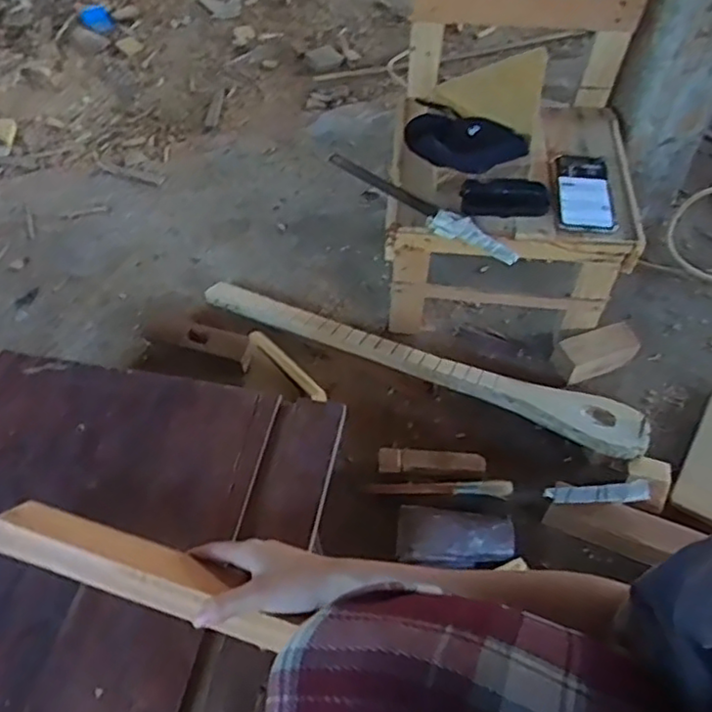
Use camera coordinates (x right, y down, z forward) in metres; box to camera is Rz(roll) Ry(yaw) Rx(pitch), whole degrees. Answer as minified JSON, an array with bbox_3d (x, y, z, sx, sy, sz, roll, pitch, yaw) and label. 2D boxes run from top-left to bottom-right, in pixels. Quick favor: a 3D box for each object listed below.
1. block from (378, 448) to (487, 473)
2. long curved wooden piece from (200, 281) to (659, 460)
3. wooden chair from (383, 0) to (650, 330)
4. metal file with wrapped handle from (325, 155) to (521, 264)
[{"bbox_3d":[0.098,0.136,0.865,0.135,0.022,0.031,5,51,2],"label":"block"},{"bbox_3d":[0.081,0.000,0.979,0.664,0.060,0.106,21,53,15],"label":"long curved wooden piece"},{"bbox_3d":[0.219,-0.310,0.890,0.314,0.468,0.353,4,52,2],"label":"wooden chair"},{"bbox_3d":[0.076,-0.198,0.873,0.037,0.033,0.302,-37,60,-27],"label":"metal file with wrapped handle"}]

